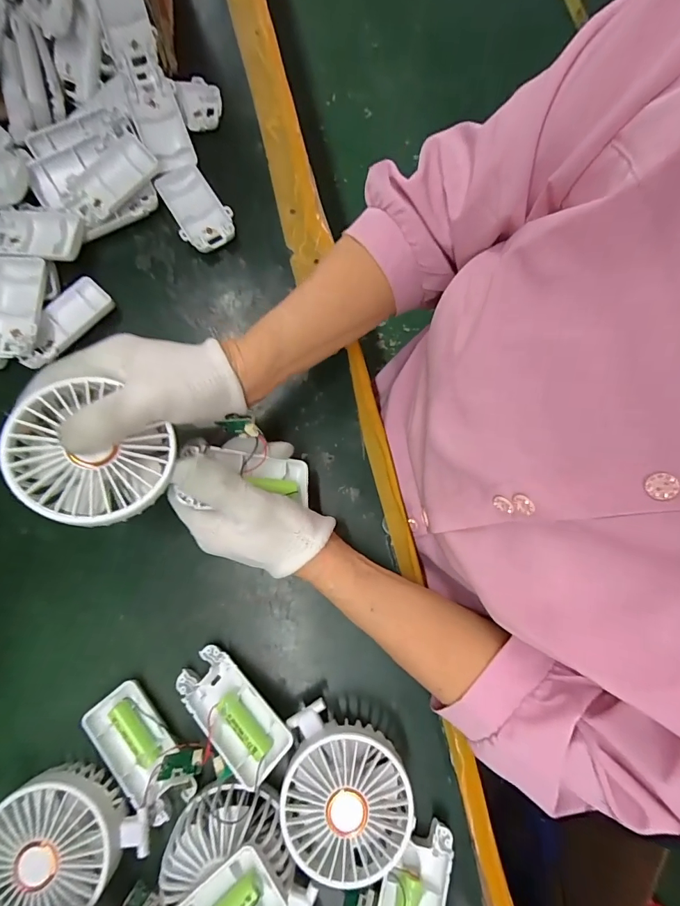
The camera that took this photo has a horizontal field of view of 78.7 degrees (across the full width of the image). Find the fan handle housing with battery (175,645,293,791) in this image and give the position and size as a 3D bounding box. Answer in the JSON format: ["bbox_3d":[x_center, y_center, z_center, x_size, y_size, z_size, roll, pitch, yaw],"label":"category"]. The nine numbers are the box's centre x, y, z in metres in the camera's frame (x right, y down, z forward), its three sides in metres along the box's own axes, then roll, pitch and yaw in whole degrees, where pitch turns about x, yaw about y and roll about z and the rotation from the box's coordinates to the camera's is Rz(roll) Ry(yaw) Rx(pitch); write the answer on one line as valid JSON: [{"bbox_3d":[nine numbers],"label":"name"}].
[{"bbox_3d":[-0.079,0.192,0.308,0.094,0.016,0.045,37,80,23],"label":"fan handle housing with battery"}]

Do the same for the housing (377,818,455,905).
[{"bbox_3d":[0.052,0.314,0.293,0.044,0.027,0.092,14,79,2],"label":"housing"}]

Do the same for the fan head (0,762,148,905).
[{"bbox_3d":[-0.193,0.266,0.286,0.093,0.045,0.088,-43,83,-8],"label":"fan head"}]

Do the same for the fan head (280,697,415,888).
[{"bbox_3d":[0.005,0.235,0.295,0.085,0.045,0.093,6,79,0],"label":"fan head"}]

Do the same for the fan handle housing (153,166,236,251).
[{"bbox_3d":[-0.141,-0.242,0.409,0.050,0.013,0.098,-30,81,-6],"label":"fan handle housing"}]

